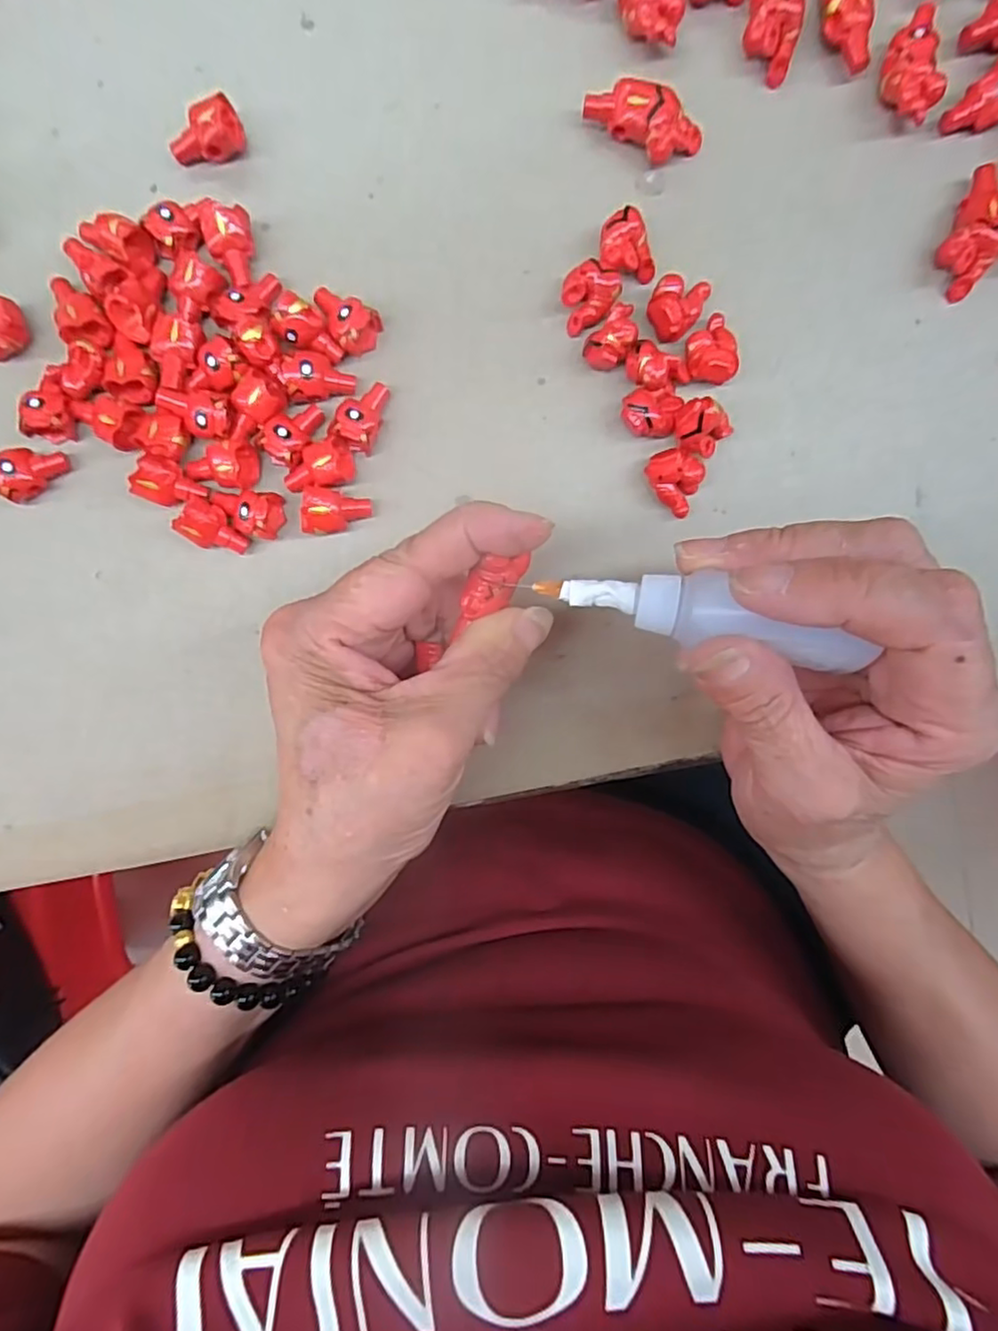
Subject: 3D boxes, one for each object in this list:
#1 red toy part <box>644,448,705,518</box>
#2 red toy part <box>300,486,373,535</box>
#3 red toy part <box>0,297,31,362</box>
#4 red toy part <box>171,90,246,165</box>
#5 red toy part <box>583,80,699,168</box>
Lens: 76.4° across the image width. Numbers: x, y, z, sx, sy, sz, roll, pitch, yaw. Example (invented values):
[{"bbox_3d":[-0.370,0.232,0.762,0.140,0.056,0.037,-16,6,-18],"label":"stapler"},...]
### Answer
[{"bbox_3d":[0.064,-0.068,0.234,0.021,0.014,0.019,28,93,-1],"label":"red toy part"},{"bbox_3d":[-0.060,-0.056,0.234,0.022,0.015,0.016,4,93,0],"label":"red toy part"},{"bbox_3d":[-0.177,-0.120,0.226,0.009,0.014,0.020,7,93,0],"label":"red toy part"},{"bbox_3d":[-0.104,-0.189,0.227,0.027,0.015,0.013,-31,93,2],"label":"red toy part"},{"bbox_3d":[0.051,-0.193,0.225,0.040,0.015,0.016,29,93,-1],"label":"red toy part"}]

